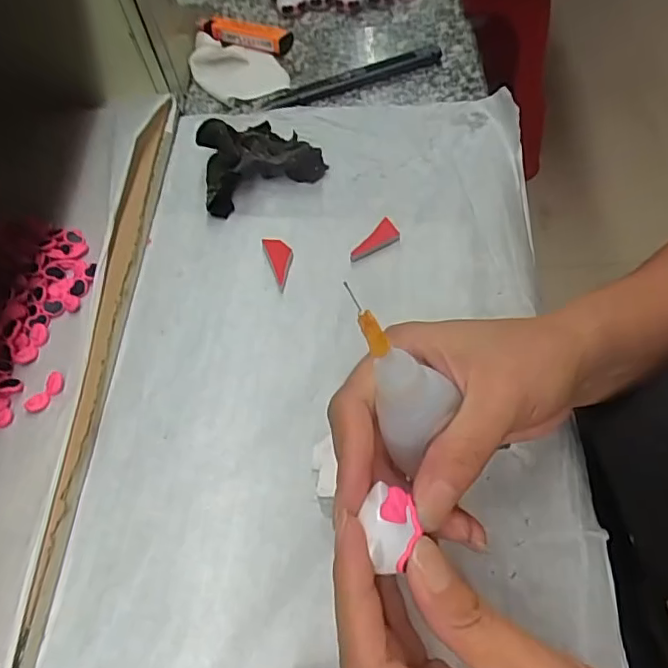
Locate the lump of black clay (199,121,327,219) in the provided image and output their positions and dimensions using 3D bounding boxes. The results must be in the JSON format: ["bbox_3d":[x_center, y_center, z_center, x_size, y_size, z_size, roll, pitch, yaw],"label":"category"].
[{"bbox_3d":[-0.052,-0.119,0.378,0.079,0.031,0.056,-21,59,-8],"label":"lump of black clay"}]

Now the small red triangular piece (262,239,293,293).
[{"bbox_3d":[-0.032,-0.044,0.347,0.015,0.004,0.038,-20,58,-8],"label":"small red triangular piece"}]

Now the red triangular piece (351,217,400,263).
[{"bbox_3d":[0.026,-0.055,0.346,0.015,0.005,0.034,36,67,24],"label":"red triangular piece"}]

